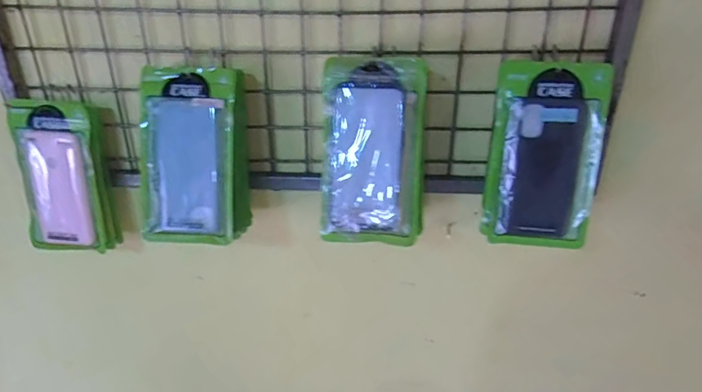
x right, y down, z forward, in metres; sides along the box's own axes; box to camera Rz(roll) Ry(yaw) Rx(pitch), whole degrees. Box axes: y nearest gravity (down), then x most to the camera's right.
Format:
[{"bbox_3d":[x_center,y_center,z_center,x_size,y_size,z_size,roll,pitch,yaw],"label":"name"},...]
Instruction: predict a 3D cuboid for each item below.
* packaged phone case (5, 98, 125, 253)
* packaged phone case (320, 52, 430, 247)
[{"bbox_3d":[-0.390,-0.023,0.633,0.118,0.207,0.030,1,17,-3],"label":"packaged phone case"},{"bbox_3d":[0.026,-0.050,0.525,0.115,0.208,0.033,1,4,6],"label":"packaged phone case"}]

